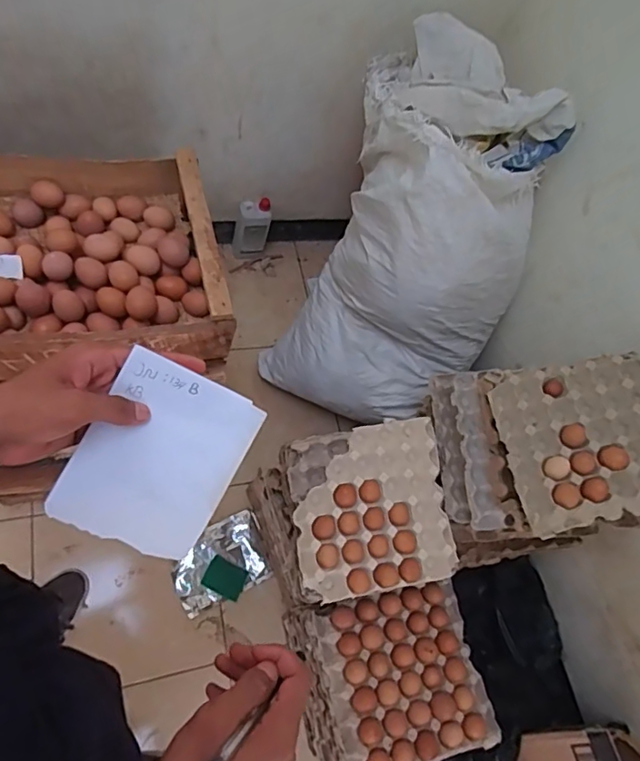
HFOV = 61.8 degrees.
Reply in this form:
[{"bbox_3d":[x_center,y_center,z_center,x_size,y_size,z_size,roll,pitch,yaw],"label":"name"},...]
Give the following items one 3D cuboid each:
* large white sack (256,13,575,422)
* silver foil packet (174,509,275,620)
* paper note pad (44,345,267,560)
[{"bbox_3d":[0.170,-0.284,1.247,0.523,0.921,0.394,34,33,15],"label":"large white sack"},{"bbox_3d":[-0.253,0.459,1.347,0.232,0.014,0.176,-22,72,-21],"label":"silver foil packet"},{"bbox_3d":[-0.120,0.056,0.394,0.109,0.021,0.133,27,74,2],"label":"paper note pad"}]

